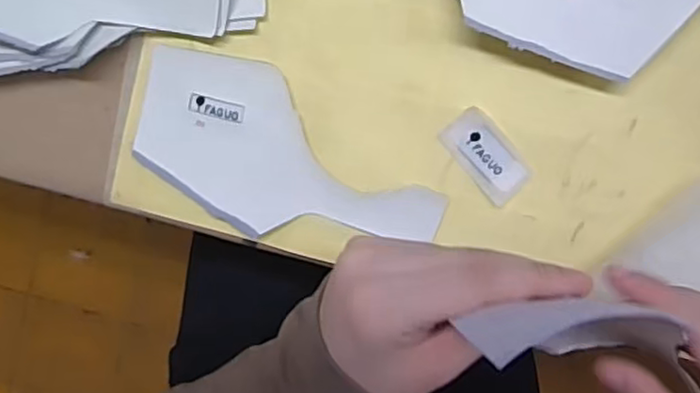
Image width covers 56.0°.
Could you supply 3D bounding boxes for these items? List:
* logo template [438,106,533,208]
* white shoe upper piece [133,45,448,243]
[{"bbox_3d":[0.079,-0.024,0.379,0.029,0.004,0.055,-40,89,8],"label":"logo template"},{"bbox_3d":[-0.043,-0.018,0.393,0.191,0.007,0.086,33,98,3],"label":"white shoe upper piece"}]

